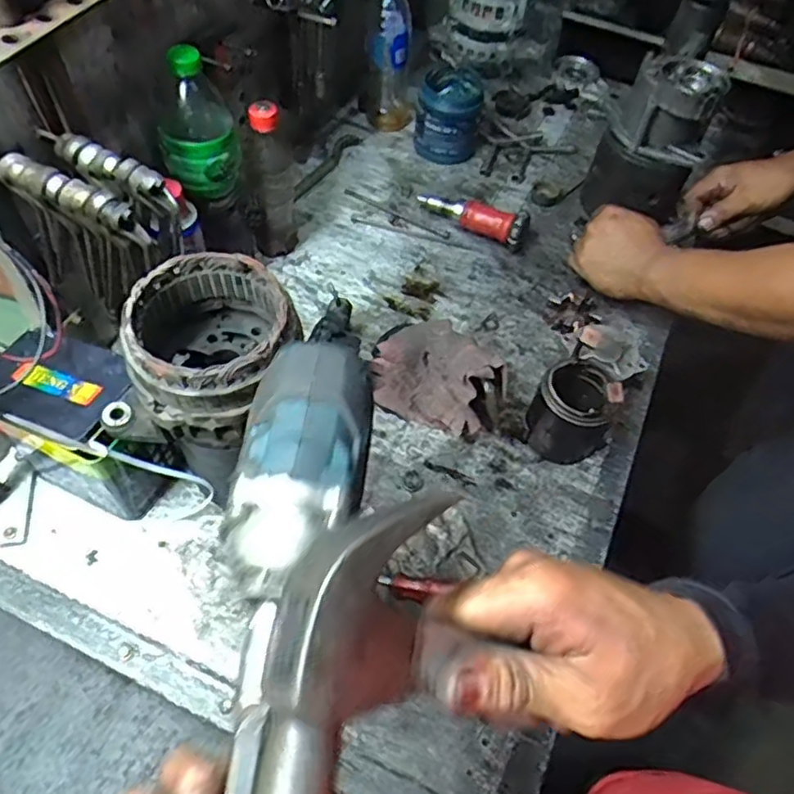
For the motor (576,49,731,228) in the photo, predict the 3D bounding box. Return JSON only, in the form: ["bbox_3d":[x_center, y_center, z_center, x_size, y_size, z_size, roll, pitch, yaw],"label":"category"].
[{"bbox_3d":[0.326,-0.320,0.825,0.126,0.198,0.097,24,56,11],"label":"motor"}]

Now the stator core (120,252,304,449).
[{"bbox_3d":[-0.142,-0.039,0.488,0.115,0.080,0.115,2,55,-3],"label":"stator core"}]

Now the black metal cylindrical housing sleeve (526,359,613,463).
[{"bbox_3d":[0.183,0.015,0.660,0.082,0.090,0.077,2,55,-3],"label":"black metal cylindrical housing sleeve"}]

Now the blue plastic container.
[{"bbox_3d":[0.077,-0.414,0.927,0.092,0.104,0.105,11,55,3],"label":"blue plastic container"}]

